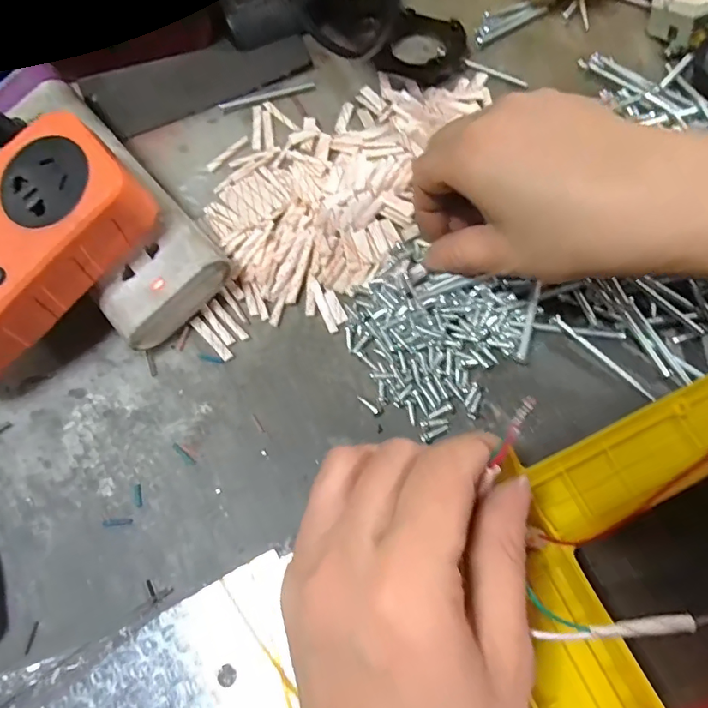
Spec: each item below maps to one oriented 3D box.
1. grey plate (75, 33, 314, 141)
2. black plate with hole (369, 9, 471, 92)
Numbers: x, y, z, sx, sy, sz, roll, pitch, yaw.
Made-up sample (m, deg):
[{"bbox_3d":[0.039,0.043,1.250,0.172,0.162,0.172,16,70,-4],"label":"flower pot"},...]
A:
[{"bbox_3d":[-0.098,-0.178,0.319,0.137,0.004,0.054,-25,72,-8],"label":"grey plate"},{"bbox_3d":[0.046,-0.197,0.319,0.052,0.009,0.058,35,74,11],"label":"black plate with hole"}]

